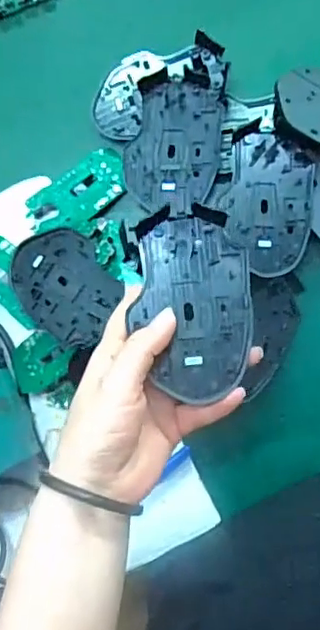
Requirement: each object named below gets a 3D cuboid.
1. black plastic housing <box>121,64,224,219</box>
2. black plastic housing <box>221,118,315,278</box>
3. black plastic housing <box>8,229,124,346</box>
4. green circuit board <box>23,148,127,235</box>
[{"bbox_3d":[0.011,-0.139,0.468,0.072,0.007,0.116,8,82,9],"label":"black plastic housing"},{"bbox_3d":[0.086,-0.087,0.458,0.066,0.016,0.110,10,90,6],"label":"black plastic housing"},{"bbox_3d":[-0.074,-0.024,0.462,0.069,0.012,0.104,-47,65,0],"label":"black plastic housing"},{"bbox_3d":[-0.065,-0.101,0.488,0.091,0.015,0.050,-39,72,-12],"label":"green circuit board"}]

